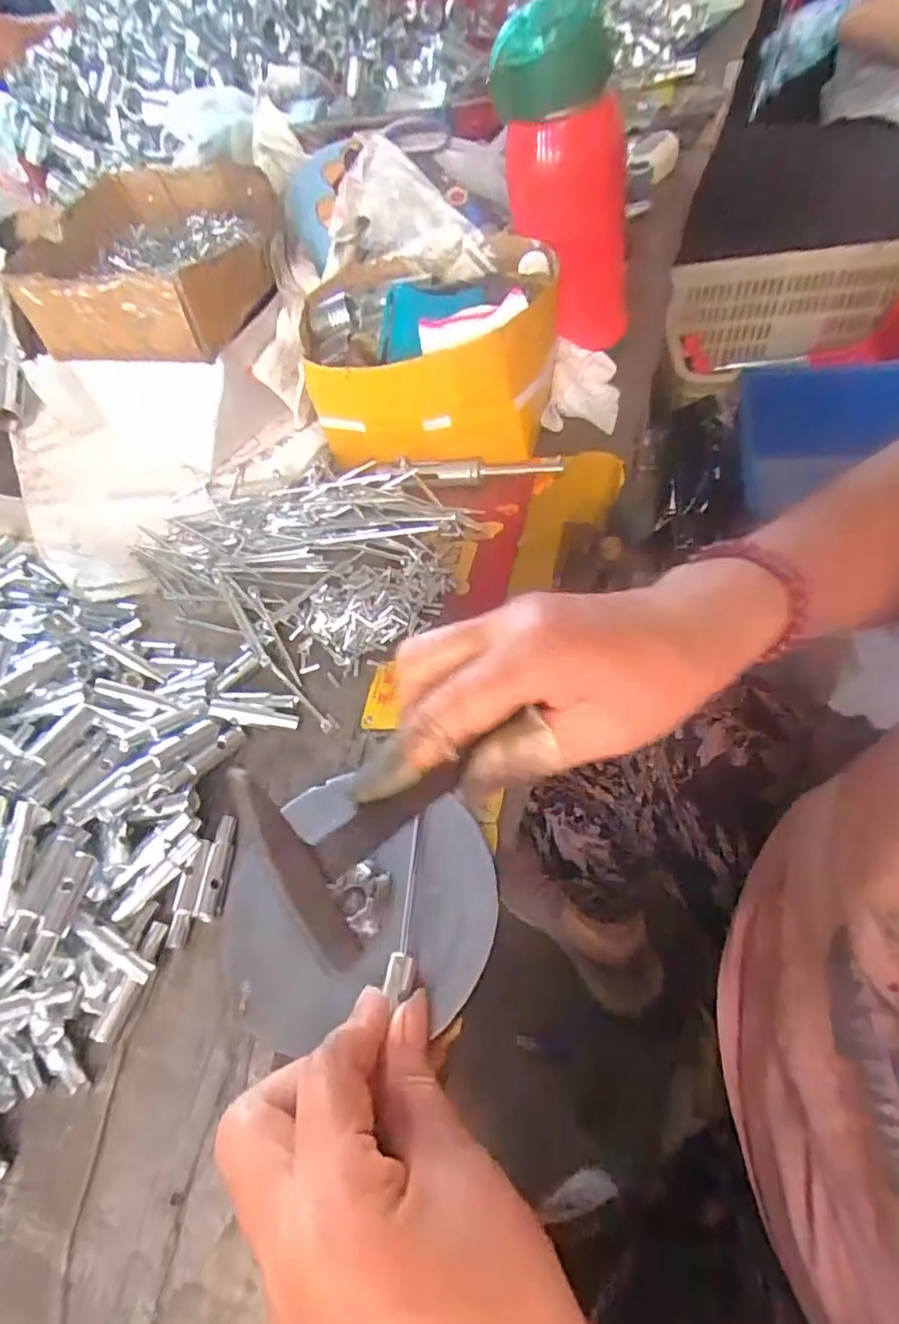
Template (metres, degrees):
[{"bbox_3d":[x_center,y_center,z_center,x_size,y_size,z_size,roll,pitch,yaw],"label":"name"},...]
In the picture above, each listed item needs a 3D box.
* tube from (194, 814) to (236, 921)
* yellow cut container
[{"bbox_3d":[-0.115,0.102,0.315,0.013,0.007,0.051,-2,55,10],"label":"tube"},{"bbox_3d":[-0.016,-0.223,0.452,0.167,0.093,0.146,-3,55,9],"label":"yellow cut container"}]

